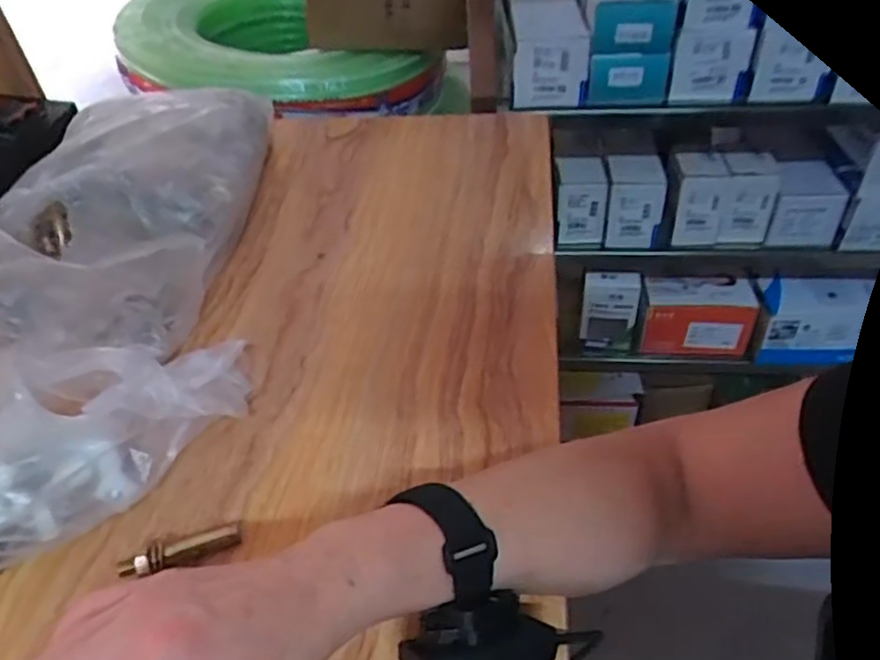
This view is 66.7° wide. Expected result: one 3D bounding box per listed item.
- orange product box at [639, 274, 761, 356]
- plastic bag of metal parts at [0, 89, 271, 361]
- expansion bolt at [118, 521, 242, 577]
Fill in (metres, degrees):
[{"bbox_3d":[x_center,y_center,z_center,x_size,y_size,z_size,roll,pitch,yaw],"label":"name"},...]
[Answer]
[{"bbox_3d":[0.414,-0.024,1.088,0.170,0.102,0.078,-2,42,4],"label":"orange product box"},{"bbox_3d":[-0.286,-0.103,0.603,0.203,0.088,0.417,-1,42,5],"label":"plastic bag of metal parts"},{"bbox_3d":[-0.148,0.126,0.384,0.065,0.018,0.015,-20,44,-16],"label":"expansion bolt"}]

